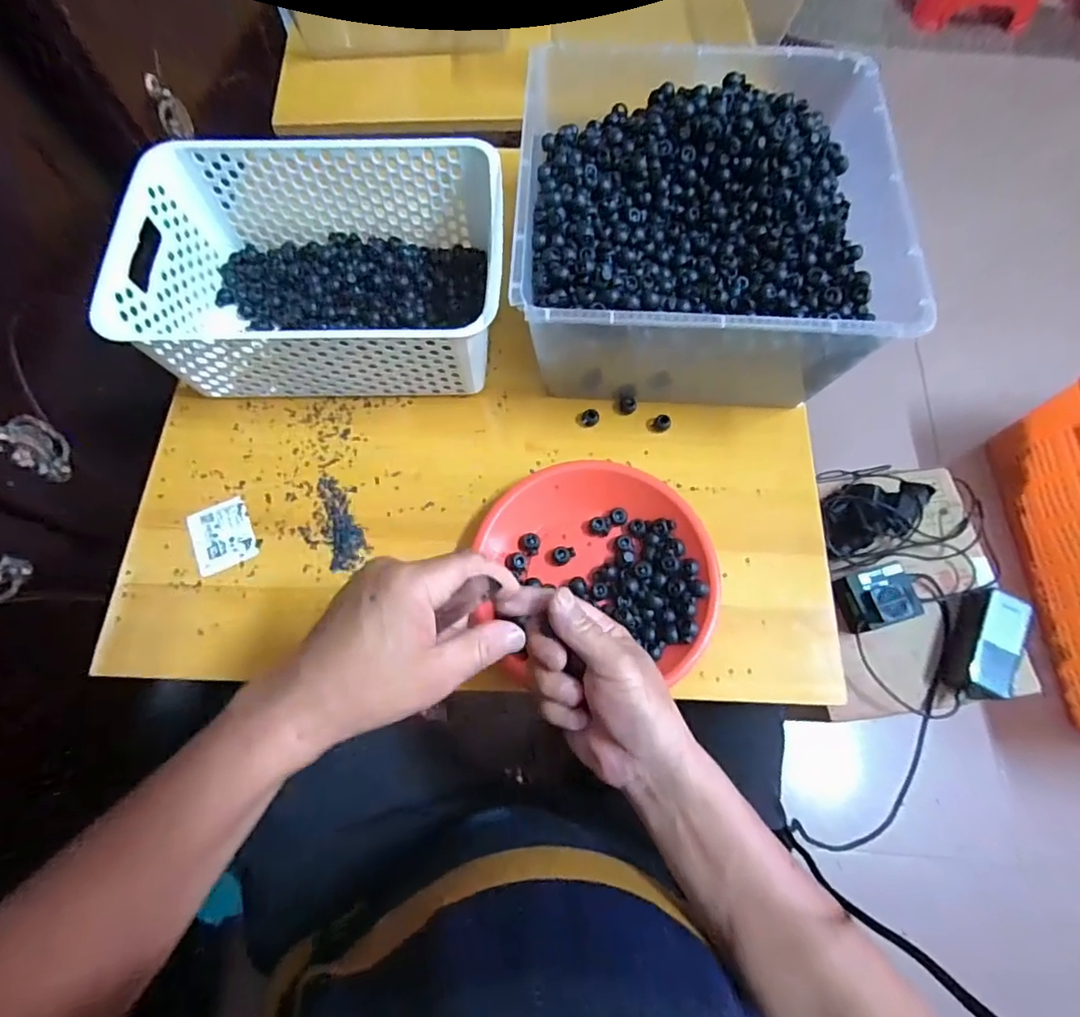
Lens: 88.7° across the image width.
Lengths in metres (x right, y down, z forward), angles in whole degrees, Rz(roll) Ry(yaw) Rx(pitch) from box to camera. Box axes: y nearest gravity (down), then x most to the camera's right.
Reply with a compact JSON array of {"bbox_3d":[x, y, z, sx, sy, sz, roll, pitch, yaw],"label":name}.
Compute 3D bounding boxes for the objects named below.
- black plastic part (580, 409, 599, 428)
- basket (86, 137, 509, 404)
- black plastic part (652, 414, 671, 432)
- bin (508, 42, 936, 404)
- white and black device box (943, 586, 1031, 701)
[{"bbox_3d":[0.046,-0.084,0.513,0.016,0.011,0.016,0,69,0],"label":"black plastic part"},{"bbox_3d":[-0.187,-0.211,0.501,0.304,0.114,0.201,0,69,0],"label":"basket"},{"bbox_3d":[0.113,-0.079,0.511,0.016,0.013,0.015,0,69,0],"label":"black plastic part"},{"bbox_3d":[0.135,-0.240,0.500,0.290,0.144,0.291,4,70,1],"label":"bin"},{"bbox_3d":[0.553,0.166,0.684,0.066,0.044,0.134,18,70,6],"label":"white and black device box"}]

